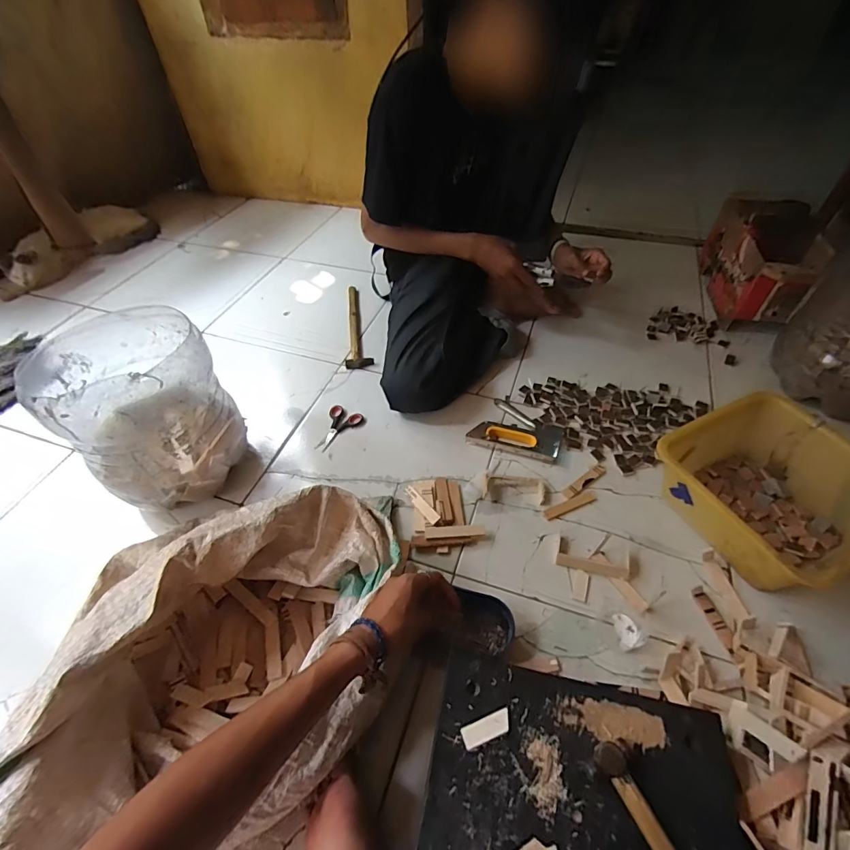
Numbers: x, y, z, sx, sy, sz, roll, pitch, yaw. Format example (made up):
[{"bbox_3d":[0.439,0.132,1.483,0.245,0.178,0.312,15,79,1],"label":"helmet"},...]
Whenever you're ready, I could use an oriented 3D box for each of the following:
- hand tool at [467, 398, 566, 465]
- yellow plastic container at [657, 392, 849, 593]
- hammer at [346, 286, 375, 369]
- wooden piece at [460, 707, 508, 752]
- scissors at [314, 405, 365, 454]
[{"bbox_3d":[0.187,0.007,0.868,0.174,0.020,0.127,16,52,16],"label":"hand tool"},{"bbox_3d":[0.536,0.110,0.686,0.249,0.128,0.268,-20,51,-15],"label":"yellow plastic container"},{"bbox_3d":[-0.166,-0.260,1.117,0.064,0.022,0.325,-4,49,-2],"label":"hammer"},{"bbox_3d":[0.063,0.308,0.441,0.052,0.004,0.019,-16,50,-11],"label":"wooden piece"},{"bbox_3d":[-0.187,0.008,0.899,0.078,0.005,0.116,21,53,19],"label":"scissors"}]

